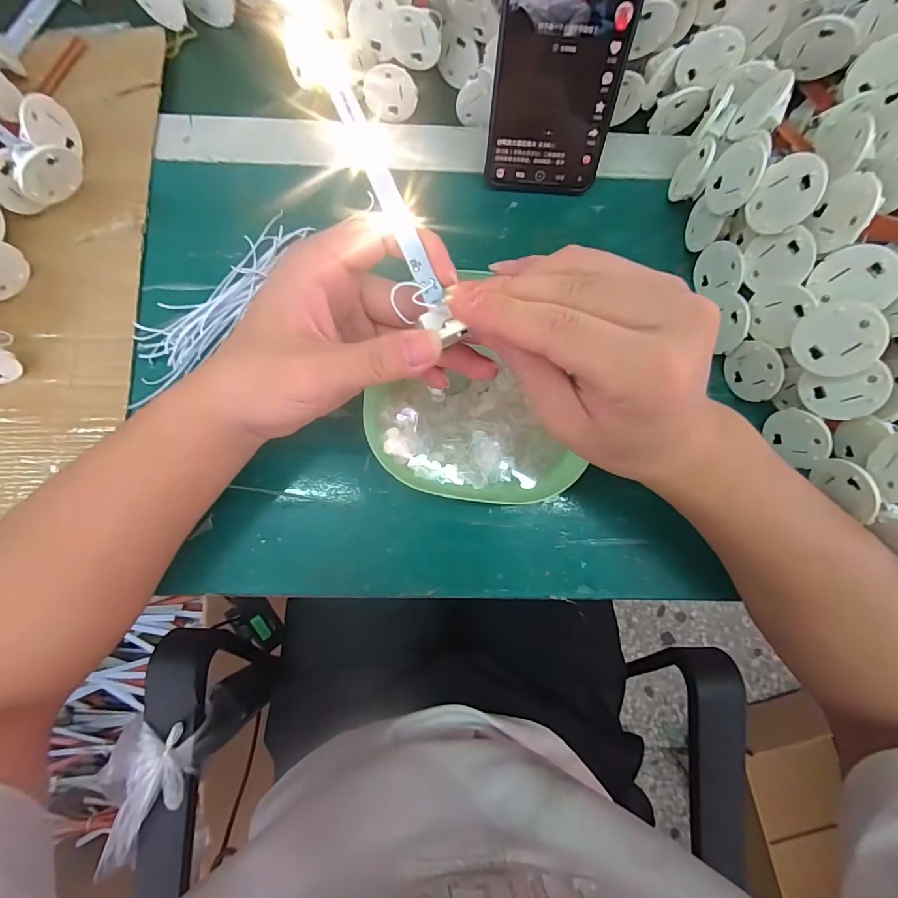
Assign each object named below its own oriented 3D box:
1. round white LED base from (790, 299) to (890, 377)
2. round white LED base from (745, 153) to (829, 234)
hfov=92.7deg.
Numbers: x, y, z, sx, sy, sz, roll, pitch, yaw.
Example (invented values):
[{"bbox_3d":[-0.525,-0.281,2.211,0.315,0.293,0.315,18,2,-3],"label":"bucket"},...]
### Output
[{"bbox_3d":[0.206,-0.059,0.227,0.004,0.039,0.037,-17,126,-29],"label":"round white LED base"},{"bbox_3d":[0.186,-0.140,0.237,0.004,0.037,0.036,-7,41,-26],"label":"round white LED base"}]

